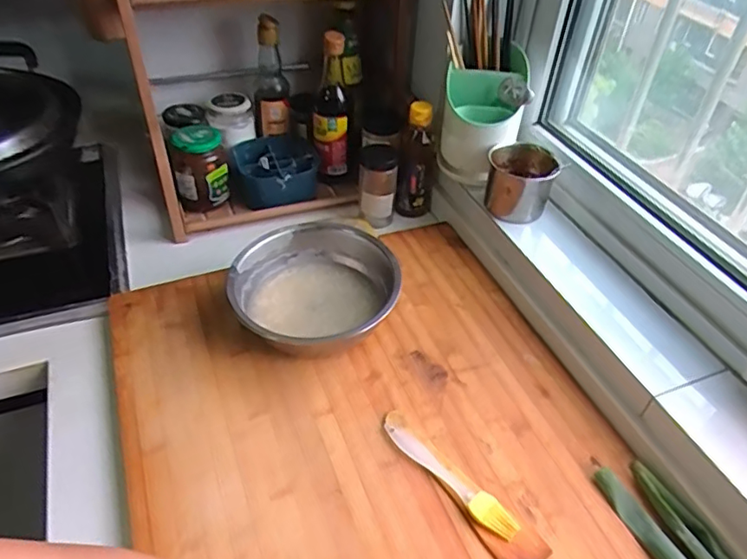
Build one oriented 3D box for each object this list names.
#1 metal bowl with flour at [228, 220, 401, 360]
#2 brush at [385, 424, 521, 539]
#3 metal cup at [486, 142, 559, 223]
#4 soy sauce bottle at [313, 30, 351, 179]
[{"bbox_3d":[-0.071,0.014,0.693,0.193,0.070,0.173,6,42,3],"label":"metal bowl with flour"},{"bbox_3d":[0.072,0.191,0.559,0.023,0.016,0.161,-30,52,-32],"label":"brush"},{"bbox_3d":[0.201,-0.138,0.788,0.084,0.087,0.087,9,42,6],"label":"metal cup"},{"bbox_3d":[-0.066,-0.269,0.886,0.055,0.227,0.063,-1,42,-5],"label":"soy sauce bottle"}]

